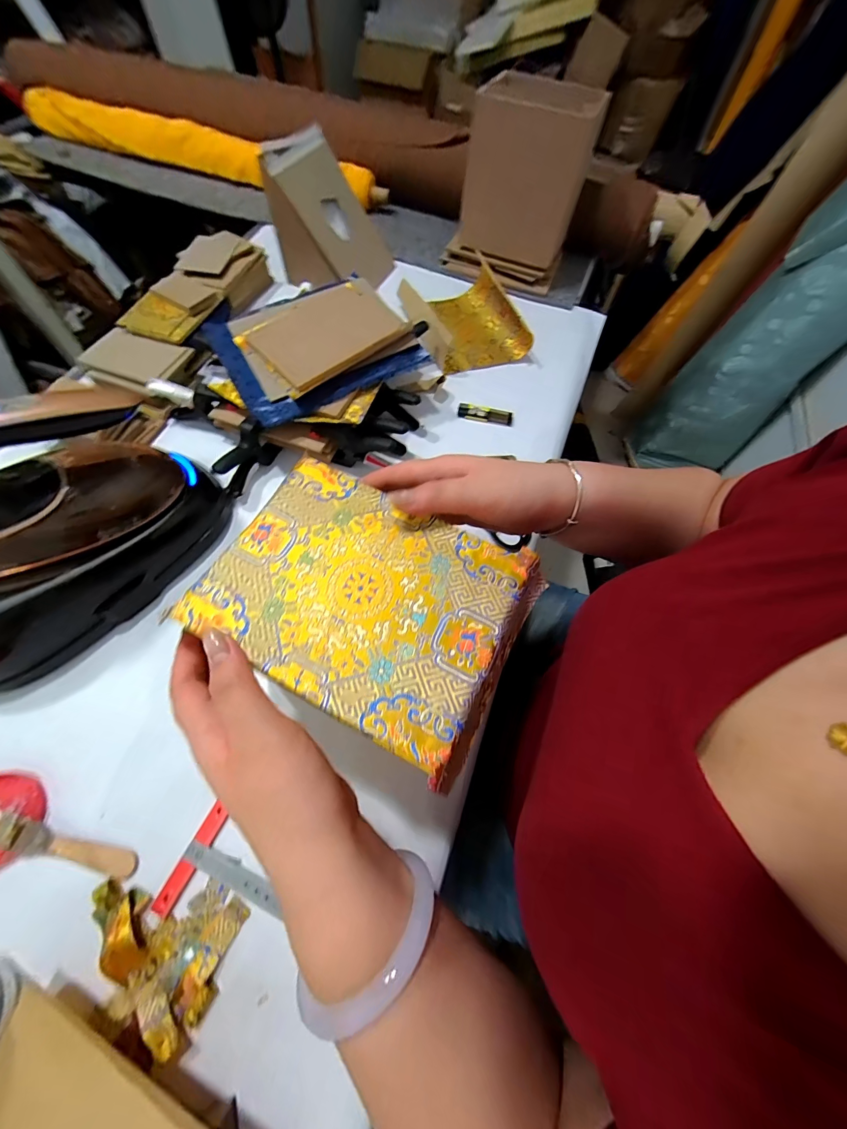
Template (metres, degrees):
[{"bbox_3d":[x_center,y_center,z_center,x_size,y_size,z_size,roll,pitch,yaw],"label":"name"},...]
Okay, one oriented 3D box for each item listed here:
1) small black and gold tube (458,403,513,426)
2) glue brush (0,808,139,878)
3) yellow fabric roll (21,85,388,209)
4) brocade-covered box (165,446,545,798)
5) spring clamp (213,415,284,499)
[{"bbox_3d":[0.093,-0.225,0.563,0.081,0.016,0.026,10,63,1],"label":"small black and gold tube"},{"bbox_3d":[-0.306,0.228,0.309,0.141,0.005,0.023,18,49,-3],"label":"glue brush"},{"bbox_3d":[-0.488,-0.890,0.804,0.855,0.082,0.056,21,64,6],"label":"yellow fabric roll"},{"bbox_3d":[-0.034,0.022,0.252,0.193,0.030,0.146,29,65,10],"label":"brocade-covered box"},{"bbox_3d":[-0.221,-0.134,0.464,0.023,0.058,0.085,29,65,10],"label":"spring clamp"}]

